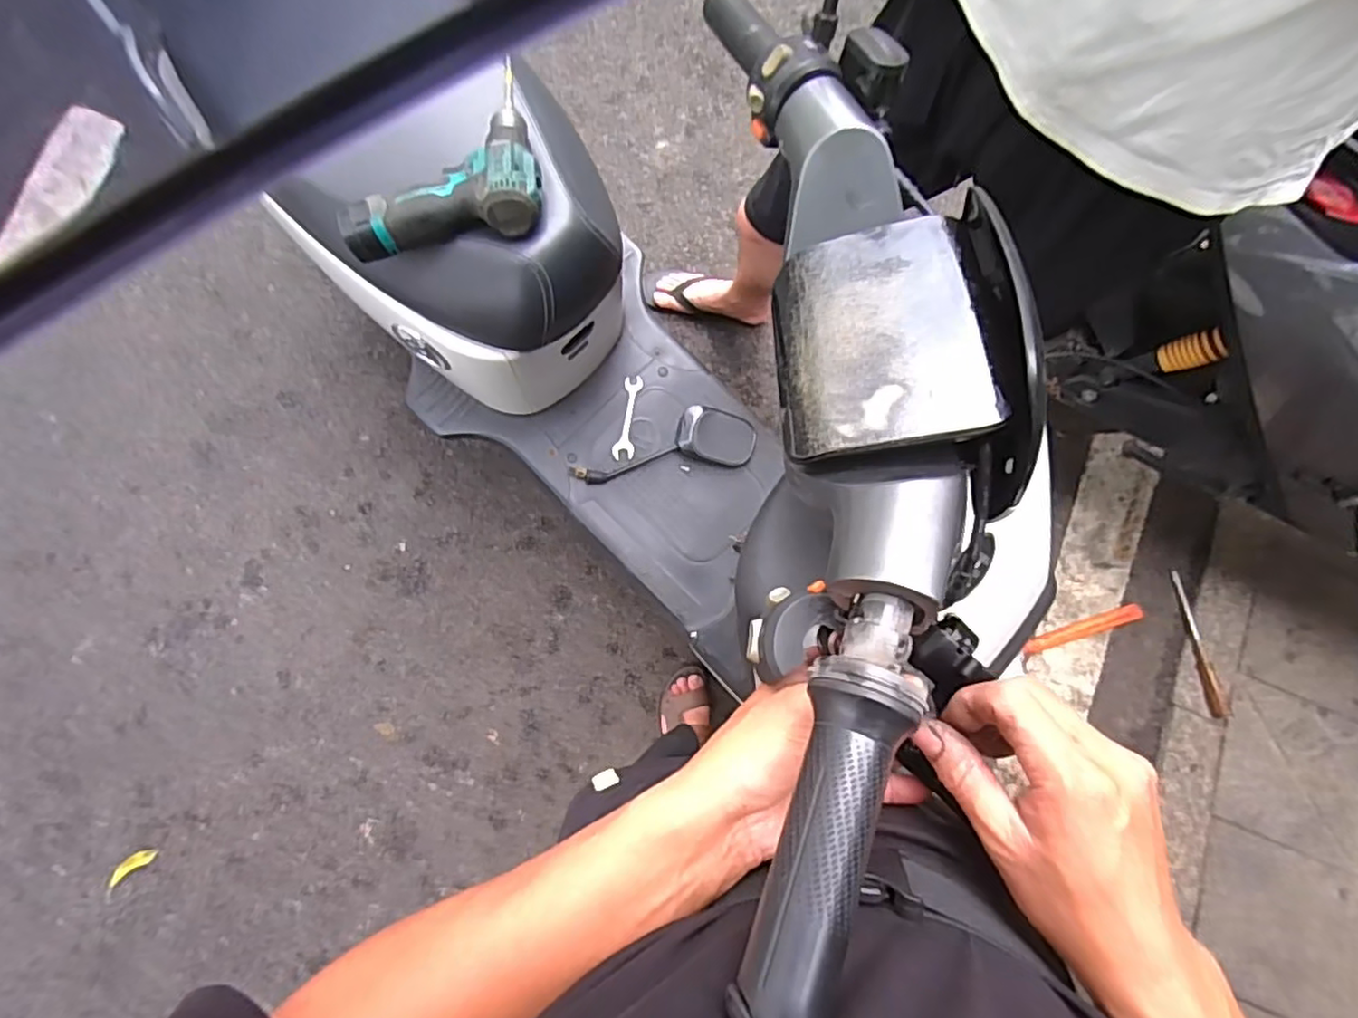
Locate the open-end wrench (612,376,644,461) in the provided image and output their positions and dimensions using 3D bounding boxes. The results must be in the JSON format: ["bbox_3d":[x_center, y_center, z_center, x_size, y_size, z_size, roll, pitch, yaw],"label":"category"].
[{"bbox_3d":[-0.082,-0.147,1.041,0.033,0.009,0.138,7,81,0],"label":"open-end wrench"}]

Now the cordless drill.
[{"bbox_3d":[-0.252,-0.377,0.670,0.203,0.055,0.215,-10,80,-3],"label":"cordless drill"}]

